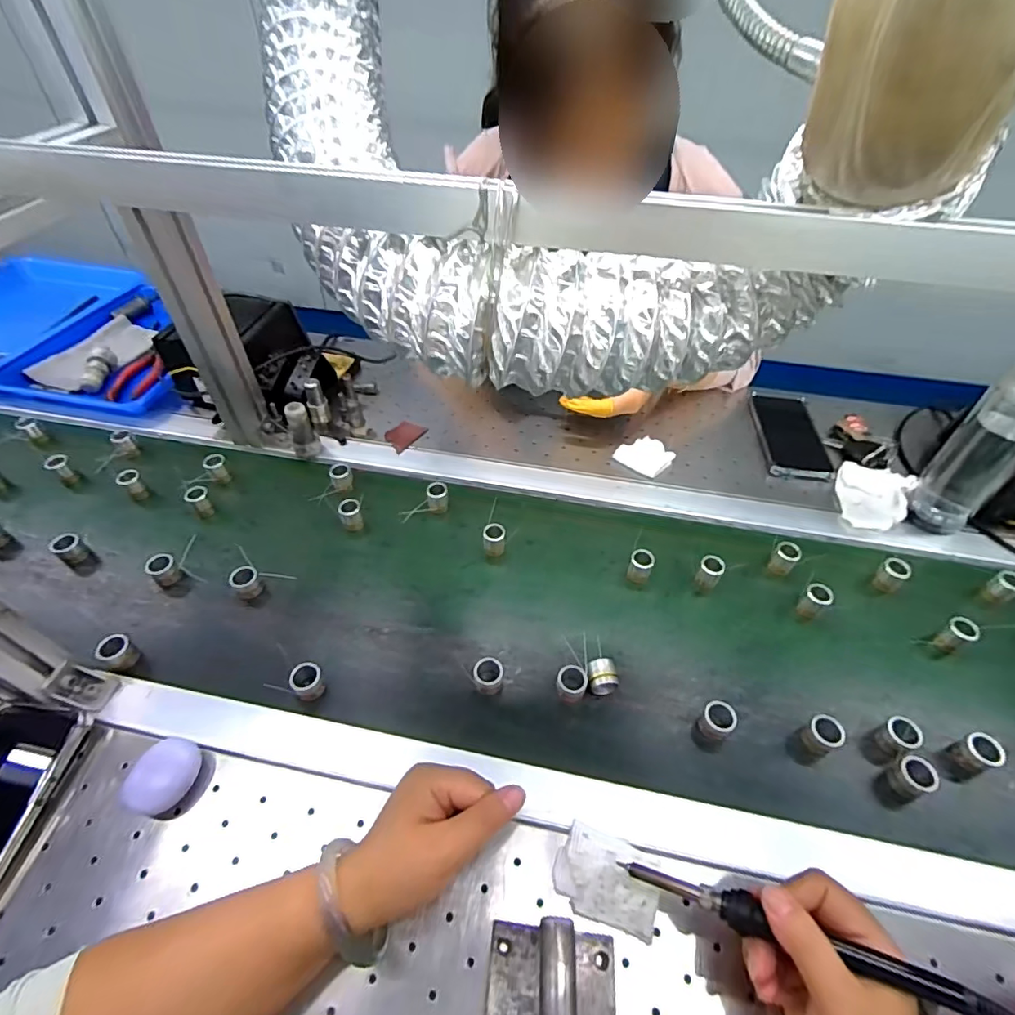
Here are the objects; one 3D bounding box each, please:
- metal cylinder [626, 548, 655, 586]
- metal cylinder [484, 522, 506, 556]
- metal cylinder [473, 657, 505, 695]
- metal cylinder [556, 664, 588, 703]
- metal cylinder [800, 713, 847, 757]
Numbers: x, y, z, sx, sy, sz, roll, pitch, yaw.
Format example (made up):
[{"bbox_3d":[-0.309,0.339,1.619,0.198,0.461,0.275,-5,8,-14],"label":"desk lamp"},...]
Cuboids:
[{"bbox_3d":[0.136,0.061,0.526,0.023,0.032,0.022,14,49,10],"label":"metal cylinder"},{"bbox_3d":[-0.014,0.036,0.547,0.022,0.036,0.020,0,48,-2],"label":"metal cylinder"},{"bbox_3d":[-0.017,0.149,0.454,0.025,0.029,0.023,1,48,-1],"label":"metal cylinder"},{"bbox_3d":[0.056,0.153,0.448,0.024,0.019,0.025,1,48,-1],"label":"metal cylinder"},{"bbox_3d":[0.257,0.187,0.423,0.024,0.030,0.025,1,48,-1],"label":"metal cylinder"}]

